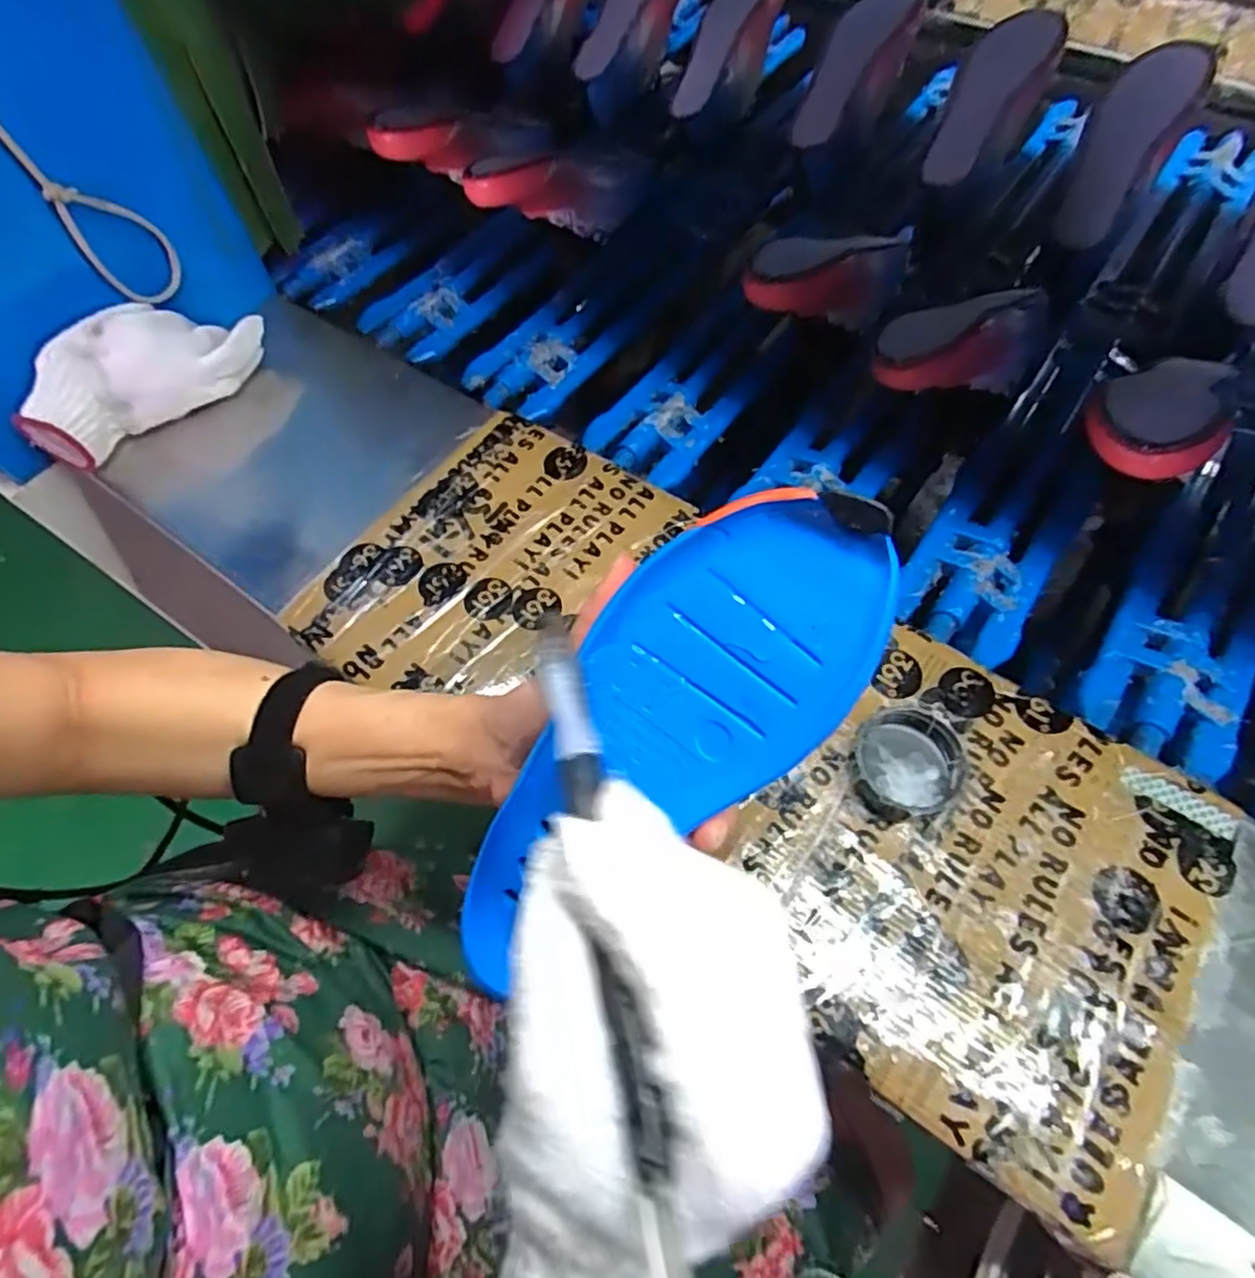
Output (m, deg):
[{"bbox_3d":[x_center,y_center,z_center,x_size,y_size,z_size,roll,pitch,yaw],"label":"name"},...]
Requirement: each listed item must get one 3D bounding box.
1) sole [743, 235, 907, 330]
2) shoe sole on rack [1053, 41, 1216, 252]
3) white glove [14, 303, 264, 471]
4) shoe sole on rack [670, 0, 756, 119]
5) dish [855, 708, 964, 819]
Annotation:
[{"bbox_3d":[0.169,-0.300,0.571,0.207,0.054,0.070,-28,61,-38],"label":"sole"},{"bbox_3d":[0.451,-0.449,0.621,0.066,0.020,0.212,32,91,18],"label":"shoe sole on rack"},{"bbox_3d":[-0.388,-0.214,0.551,0.071,0.073,0.188,40,68,21],"label":"white glove"},{"bbox_3d":[0.102,-0.663,0.759,0.054,0.022,0.202,24,82,14],"label":"shoe sole on rack"},{"bbox_3d":[0.160,0.071,0.399,0.061,0.020,0.059,0,60,0],"label":"dish"}]

